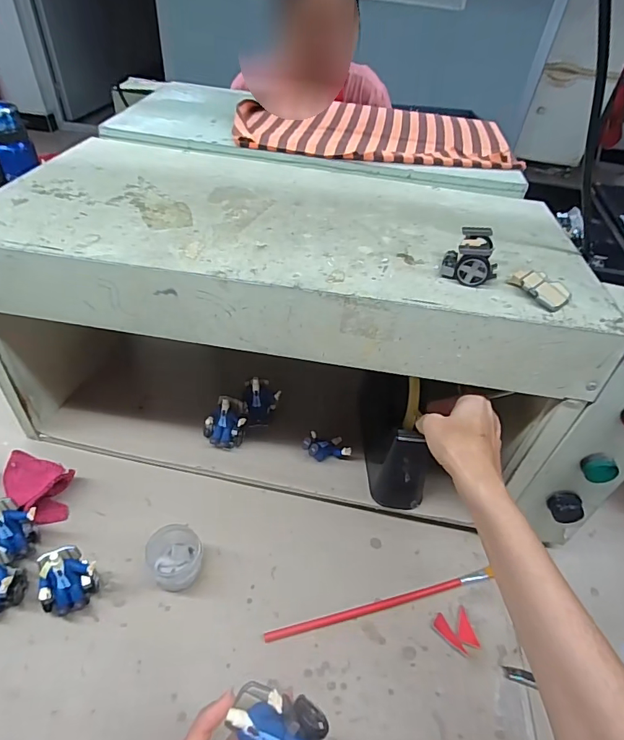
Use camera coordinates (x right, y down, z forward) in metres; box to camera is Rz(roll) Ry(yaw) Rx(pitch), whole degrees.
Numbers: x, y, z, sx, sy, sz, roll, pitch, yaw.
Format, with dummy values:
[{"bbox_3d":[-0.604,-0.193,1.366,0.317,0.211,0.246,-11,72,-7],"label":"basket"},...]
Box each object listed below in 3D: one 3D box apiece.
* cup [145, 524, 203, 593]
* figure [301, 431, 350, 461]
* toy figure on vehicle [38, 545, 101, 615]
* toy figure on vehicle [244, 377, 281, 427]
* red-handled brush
[{"bbox_3d":[-0.138,0.192,0.455,0.051,0.040,0.056,3,43,-3],"label":"cup"},{"bbox_3d":[0.017,0.091,0.551,0.056,0.027,0.039,-1,44,-8],"label":"figure"},{"bbox_3d":[-0.232,0.199,0.420,0.039,0.059,0.048,26,47,20],"label":"toy figure on vehicle"},{"bbox_3d":[-0.066,0.045,0.585,0.045,0.058,0.046,-6,45,-13],"label":"toy figure on vehicle"},{"bbox_3d":[0.073,0.237,0.453,0.240,0.007,0.011,-8,45,-14],"label":"red-handled brush"}]

